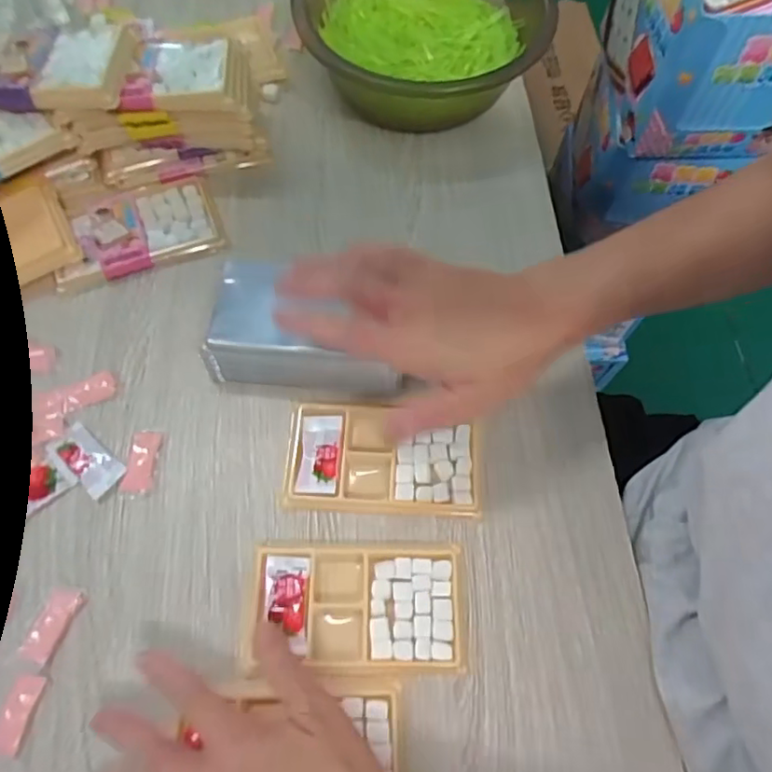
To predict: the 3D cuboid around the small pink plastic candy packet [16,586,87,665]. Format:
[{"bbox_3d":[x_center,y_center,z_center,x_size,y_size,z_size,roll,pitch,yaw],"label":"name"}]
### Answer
[{"bbox_3d":[-0.205,0.146,0.365,0.021,0.004,0.043,19,66,6],"label":"small pink plastic candy packet"}]

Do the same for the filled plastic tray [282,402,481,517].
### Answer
[{"bbox_3d":[-0.002,0.050,0.414,0.129,0.013,0.075,2,65,1],"label":"filled plastic tray"}]

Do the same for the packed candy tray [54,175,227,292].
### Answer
[{"bbox_3d":[-0.202,-0.127,0.481,0.127,0.017,0.077,-18,68,-11],"label":"packed candy tray"}]

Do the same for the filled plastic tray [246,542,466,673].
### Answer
[{"bbox_3d":[-0.018,0.137,0.376,0.131,0.017,0.074,1,65,0],"label":"filled plastic tray"}]

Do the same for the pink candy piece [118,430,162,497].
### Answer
[{"bbox_3d":[-0.169,0.052,0.411,0.020,0.004,0.047,6,66,0],"label":"pink candy piece"}]

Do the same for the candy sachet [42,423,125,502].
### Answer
[{"bbox_3d":[-0.205,0.050,0.408,0.053,0.006,0.026,40,70,14],"label":"candy sachet"}]

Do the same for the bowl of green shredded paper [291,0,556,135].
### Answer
[{"bbox_3d":[0.027,-0.313,0.542,0.201,0.086,0.211,1,66,-2],"label":"bowl of green shredded paper"}]

